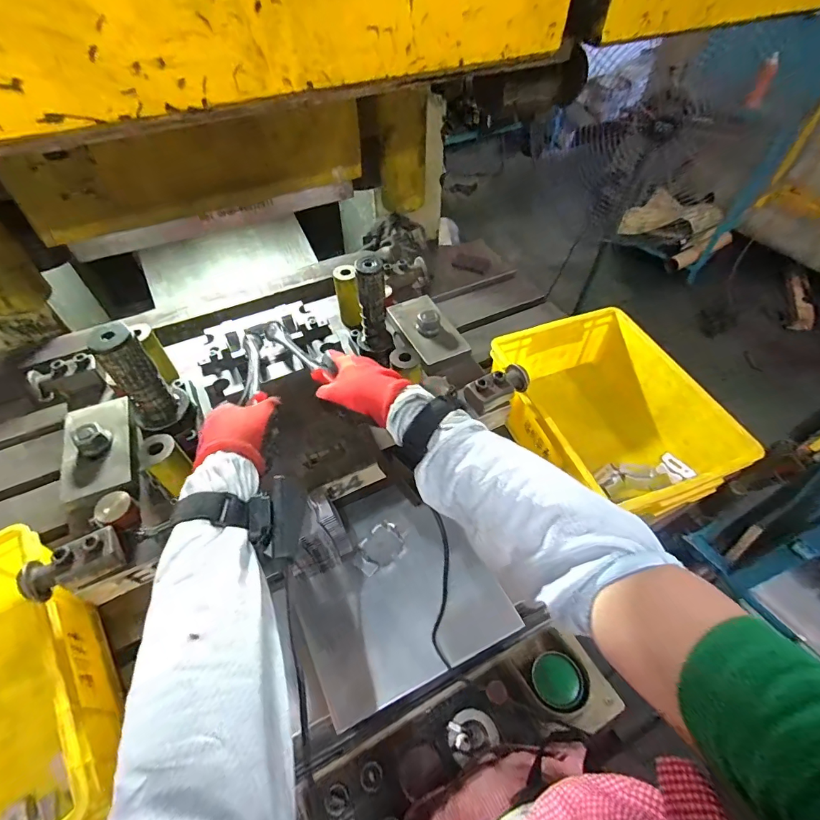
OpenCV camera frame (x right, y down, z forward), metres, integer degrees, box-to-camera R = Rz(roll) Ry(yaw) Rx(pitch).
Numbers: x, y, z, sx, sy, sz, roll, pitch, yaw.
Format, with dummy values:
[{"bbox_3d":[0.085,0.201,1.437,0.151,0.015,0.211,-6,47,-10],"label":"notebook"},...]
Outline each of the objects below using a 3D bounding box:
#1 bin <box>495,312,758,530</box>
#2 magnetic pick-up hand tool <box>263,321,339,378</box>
[{"bbox_3d":[0.316,0.013,0.707,0.271,0.149,0.351,-20,54,-15],"label":"bin"},{"bbox_3d":[-0.141,-0.081,0.540,0.126,0.017,0.033,35,60,28],"label":"magnetic pick-up hand tool"}]

